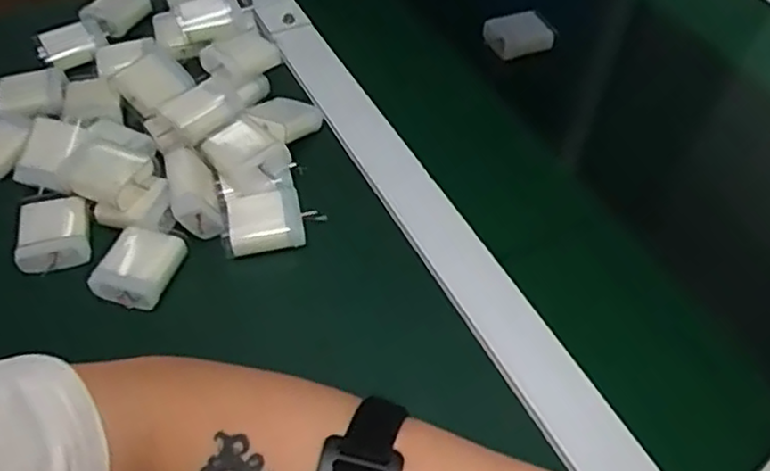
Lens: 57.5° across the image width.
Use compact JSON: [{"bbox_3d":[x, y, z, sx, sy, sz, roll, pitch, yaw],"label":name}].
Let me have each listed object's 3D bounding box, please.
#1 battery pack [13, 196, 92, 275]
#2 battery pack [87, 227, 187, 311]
[{"bbox_3d":[-0.212,-0.003,0.450,0.043,0.021,0.049,-11,50,-9],"label":"battery pack"},{"bbox_3d":[-0.152,0.019,0.435,0.038,0.020,0.052,14,51,11],"label":"battery pack"}]

